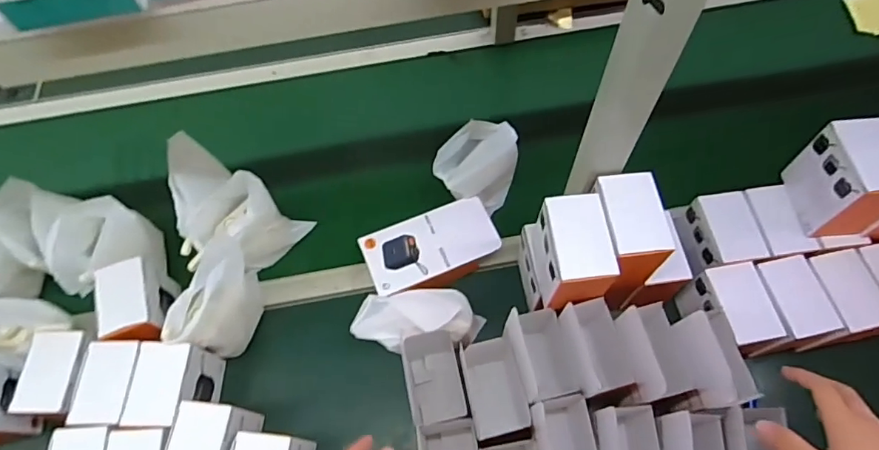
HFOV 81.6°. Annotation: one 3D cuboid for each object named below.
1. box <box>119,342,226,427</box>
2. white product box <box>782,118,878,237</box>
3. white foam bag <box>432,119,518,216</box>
[{"bbox_3d":[-0.336,0.213,0.662,0.072,0.107,0.097,-2,64,3],"label":"box"},{"bbox_3d":[0.492,-0.052,0.621,0.064,0.123,0.102,-5,64,1],"label":"white product box"},{"bbox_3d":[0.056,-0.081,0.765,0.088,0.133,0.125,32,70,18],"label":"white foam bag"}]

